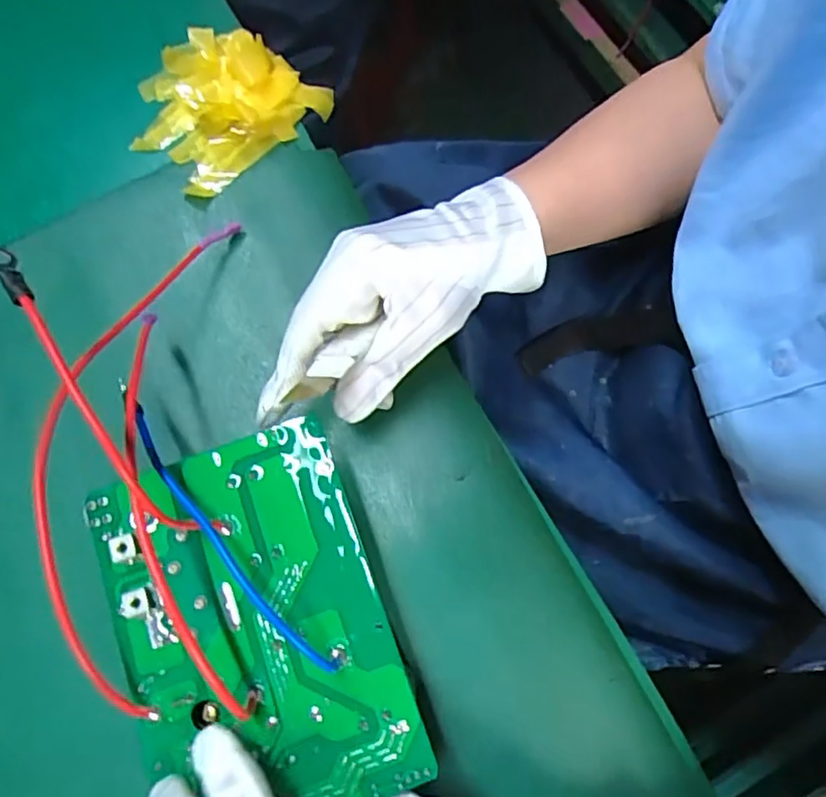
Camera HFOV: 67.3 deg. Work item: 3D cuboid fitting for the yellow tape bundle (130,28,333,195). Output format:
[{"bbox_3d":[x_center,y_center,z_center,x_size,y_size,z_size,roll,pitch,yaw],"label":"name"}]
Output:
[{"bbox_3d":[-0.116,-0.188,0.378,0.106,0.030,0.091,-35,78,-8],"label":"yellow tape bundle"}]

